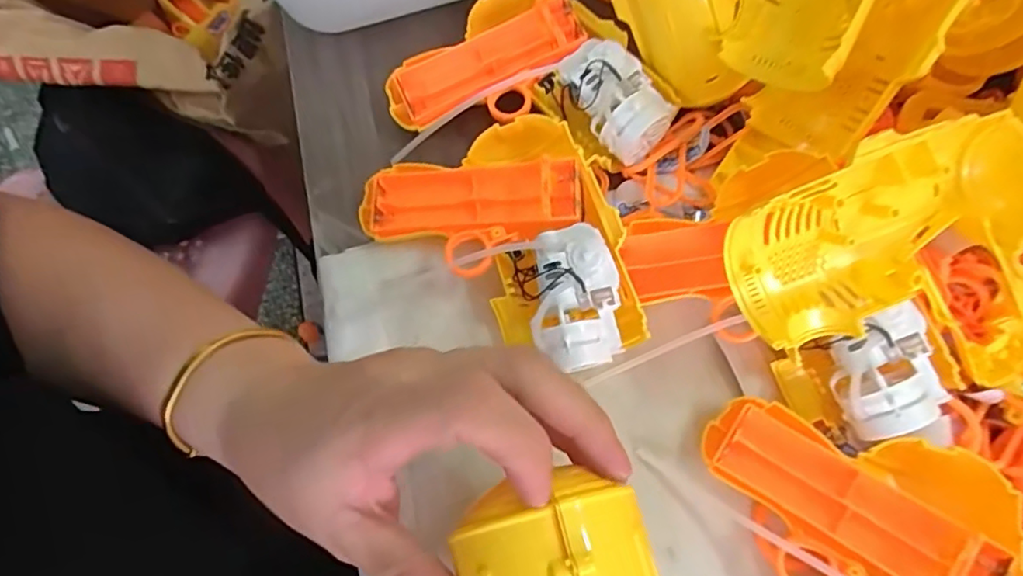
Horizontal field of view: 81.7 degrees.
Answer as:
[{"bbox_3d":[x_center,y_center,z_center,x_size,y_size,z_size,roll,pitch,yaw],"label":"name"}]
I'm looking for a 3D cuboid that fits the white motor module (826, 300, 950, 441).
[{"bbox_3d":[0.163,0.039,0.261,0.038,0.035,0.049,-14,71,-5],"label":"white motor module"}]

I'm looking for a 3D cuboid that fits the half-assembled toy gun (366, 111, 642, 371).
[{"bbox_3d":[-0.005,-0.018,0.293,0.113,0.033,0.135,-19,71,-6],"label":"half-assembled toy gun"}]

